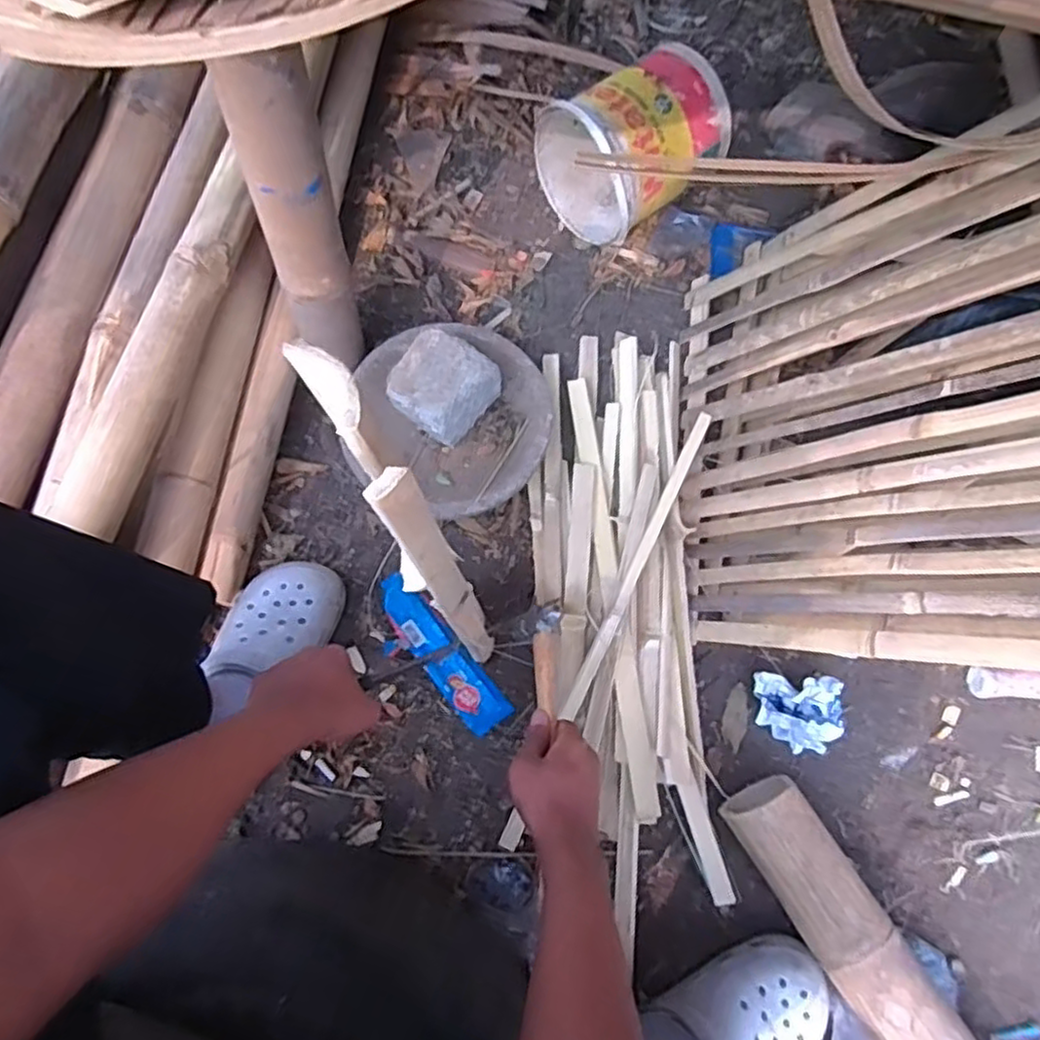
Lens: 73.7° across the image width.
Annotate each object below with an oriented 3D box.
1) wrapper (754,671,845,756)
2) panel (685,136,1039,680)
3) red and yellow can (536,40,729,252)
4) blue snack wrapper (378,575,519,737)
[{"bbox_3d":[0.308,0.215,0.772,0.099,0.069,0.081,4,74,2],"label":"wrapper"},{"bbox_3d":[0.380,-0.125,0.670,0.067,0.550,0.526,18,76,-32],"label":"panel"},{"bbox_3d":[0.145,-0.495,0.922,0.205,0.171,0.192,-37,77,-9],"label":"red and yellow can"},{"bbox_3d":[-0.094,0.153,0.815,0.054,0.012,0.212,-38,77,-10],"label":"blue snack wrapper"}]

